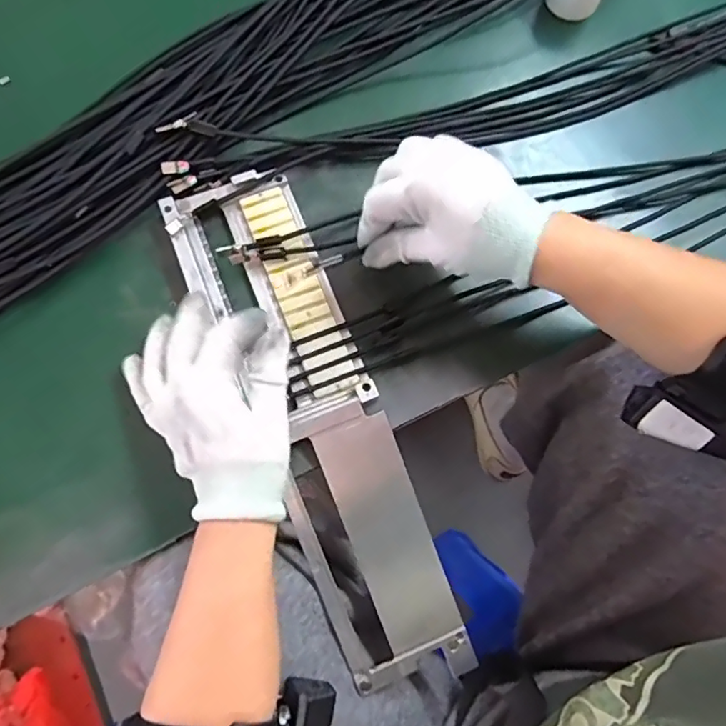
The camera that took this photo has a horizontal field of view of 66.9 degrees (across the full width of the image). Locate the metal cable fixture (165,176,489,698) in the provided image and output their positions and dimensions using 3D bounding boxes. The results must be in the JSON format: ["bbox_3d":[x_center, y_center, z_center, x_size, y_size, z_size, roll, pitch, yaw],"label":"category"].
[{"bbox_3d":[-0.031,0.040,0.405,0.096,0.038,0.398,-24,86,-7],"label":"metal cable fixture"}]

